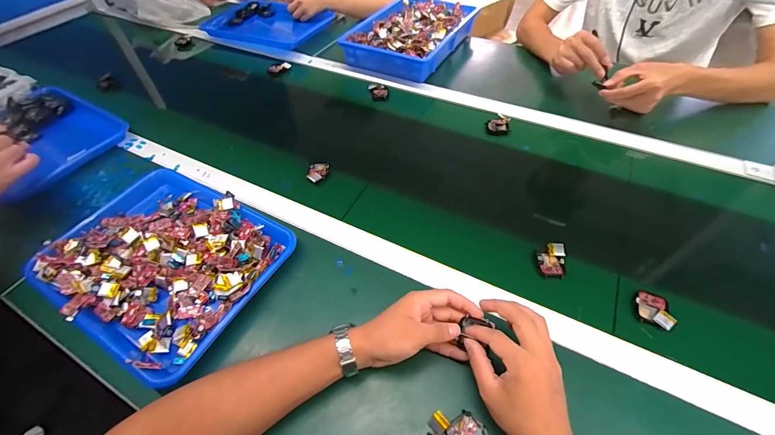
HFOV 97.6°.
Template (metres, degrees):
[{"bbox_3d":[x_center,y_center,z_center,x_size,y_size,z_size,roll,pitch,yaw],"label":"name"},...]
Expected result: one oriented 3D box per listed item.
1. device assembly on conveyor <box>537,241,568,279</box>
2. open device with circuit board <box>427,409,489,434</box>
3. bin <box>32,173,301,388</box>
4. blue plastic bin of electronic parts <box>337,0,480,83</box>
[{"bbox_3d":[0.239,0.061,0.489,0.039,0.014,0.051,5,52,7],"label":"device assembly on conveyor"},{"bbox_3d":[0.081,0.230,0.363,0.040,0.019,0.064,-39,60,-25],"label":"open device with circuit board"},{"bbox_3d":[-0.330,0.055,0.505,0.331,0.048,0.257,25,57,21],"label":"bin"},{"bbox_3d":[0.066,-0.491,0.895,0.236,0.069,0.347,24,56,20],"label":"blue plastic bin of electronic parts"}]

